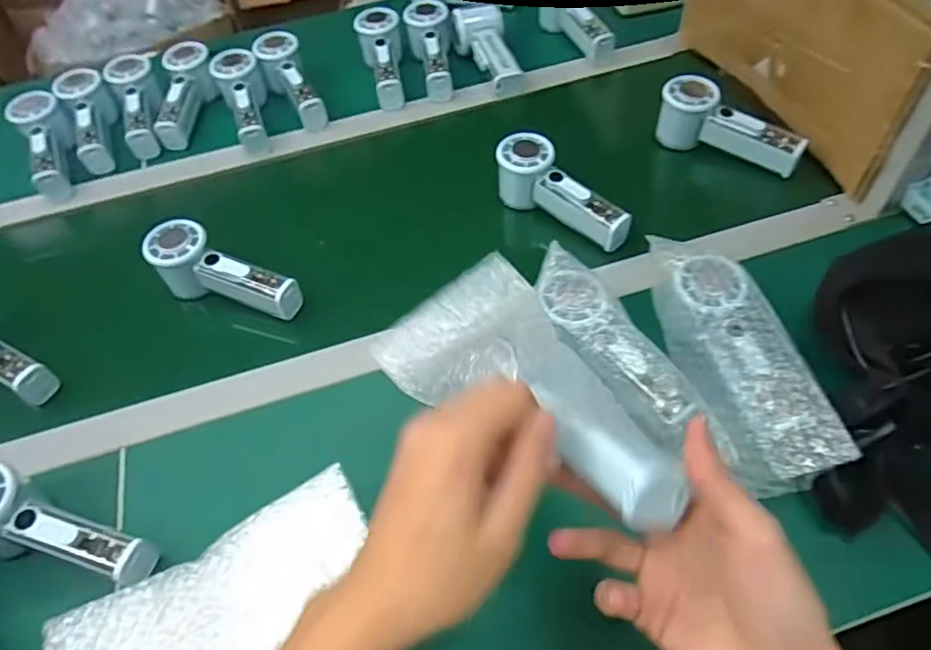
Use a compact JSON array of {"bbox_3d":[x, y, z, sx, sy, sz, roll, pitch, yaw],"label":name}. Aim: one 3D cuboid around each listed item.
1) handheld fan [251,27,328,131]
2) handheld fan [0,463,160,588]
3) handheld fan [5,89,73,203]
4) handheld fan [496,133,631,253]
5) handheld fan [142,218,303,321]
[{"bbox_3d":[-0.220,-0.311,0.787,0.053,0.055,0.157,-27,72,-15],"label":"handheld fan"},{"bbox_3d":[-0.303,0.151,0.453,0.156,0.056,0.052,18,55,3],"label":"handheld fan"},{"bbox_3d":[-0.500,-0.210,0.729,0.050,0.034,0.142,-20,74,-10],"label":"handheld fan"},{"bbox_3d":[0.099,-0.134,0.621,0.145,0.061,0.044,33,62,27],"label":"handheld fan"},{"bbox_3d":[-0.230,-0.046,0.601,0.153,0.054,0.055,22,56,7],"label":"handheld fan"}]

